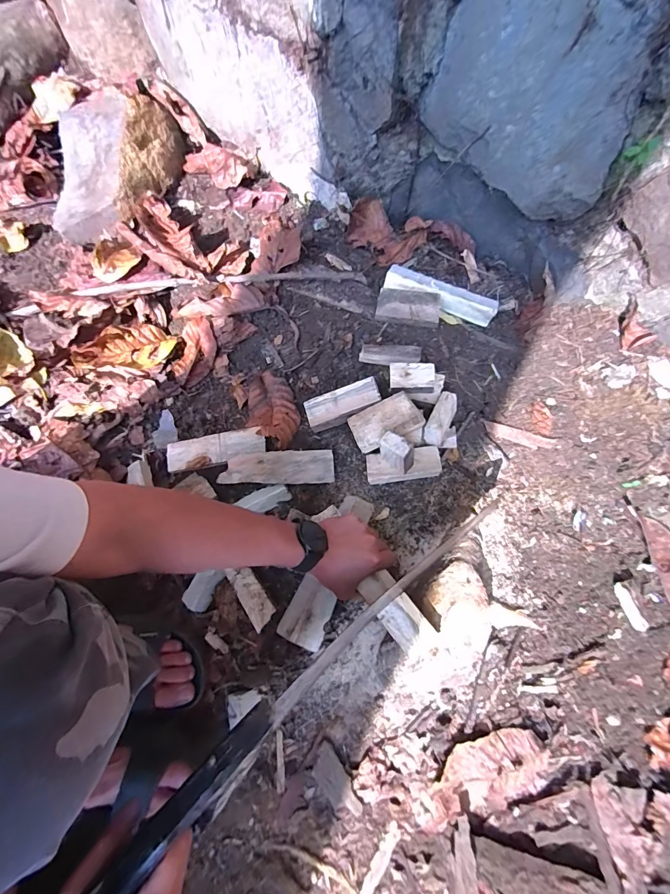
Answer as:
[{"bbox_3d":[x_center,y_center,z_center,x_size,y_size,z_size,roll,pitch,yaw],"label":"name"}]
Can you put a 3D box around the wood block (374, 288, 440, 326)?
[{"bbox_3d":[0.122,-0.231,0.632,0.101,0.017,0.054,11,94,4],"label":"wood block"}]

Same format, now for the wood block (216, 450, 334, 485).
[{"bbox_3d":[-0.087,0.032,0.576,0.168,0.029,0.049,0,75,-1],"label":"wood block"}]

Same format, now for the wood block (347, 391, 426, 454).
[{"bbox_3d":[0.073,-0.037,0.561,0.099,0.015,0.059,-26,70,6],"label":"wood block"}]

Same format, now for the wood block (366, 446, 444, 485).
[{"bbox_3d":[0.102,0.027,0.573,0.107,0.026,0.044,-7,75,-3],"label":"wood block"}]

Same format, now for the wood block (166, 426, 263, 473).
[{"bbox_3d":[-0.183,0.003,0.591,0.149,0.022,0.047,-11,76,-4],"label":"wood block"}]

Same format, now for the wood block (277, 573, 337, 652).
[{"bbox_3d":[-0.036,0.226,0.522,0.059,0.025,0.079,23,76,5],"label":"wood block"}]

